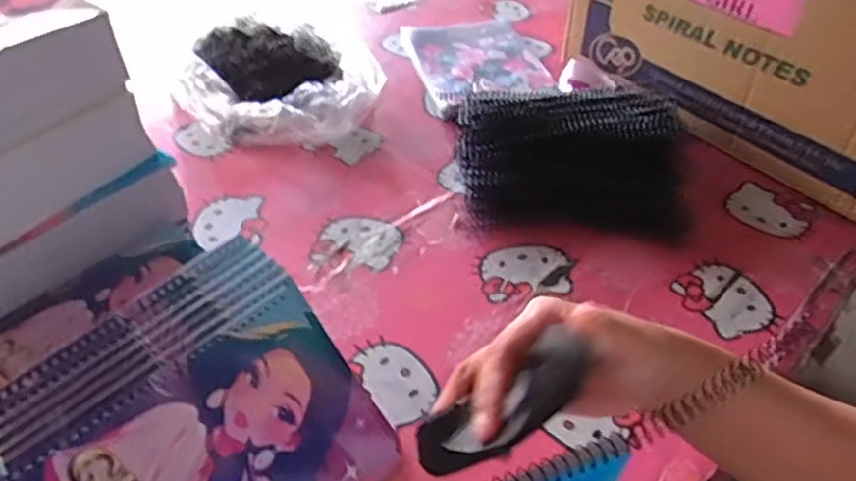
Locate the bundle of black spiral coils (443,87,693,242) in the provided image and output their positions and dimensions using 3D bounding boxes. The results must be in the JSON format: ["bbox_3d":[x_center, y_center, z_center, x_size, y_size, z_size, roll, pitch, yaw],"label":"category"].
[{"bbox_3d":[0.160,-0.078,0.677,0.249,0.068,0.175,-8,43,-9],"label":"bundle of black spiral coils"}]

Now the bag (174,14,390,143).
[{"bbox_3d":[-0.179,-0.197,0.816,0.244,0.055,0.206,1,42,1],"label":"bag"}]

